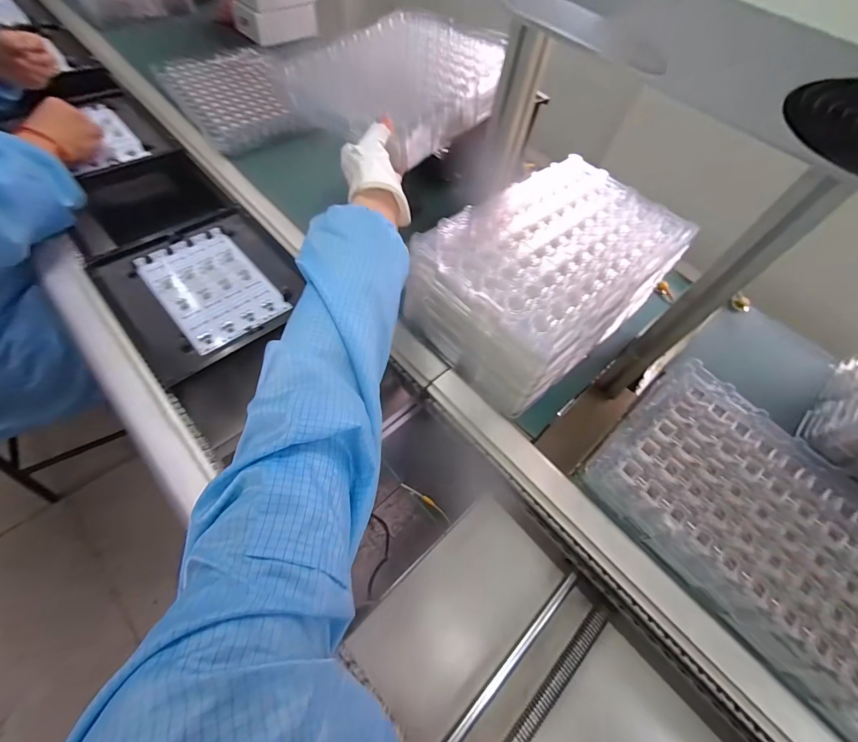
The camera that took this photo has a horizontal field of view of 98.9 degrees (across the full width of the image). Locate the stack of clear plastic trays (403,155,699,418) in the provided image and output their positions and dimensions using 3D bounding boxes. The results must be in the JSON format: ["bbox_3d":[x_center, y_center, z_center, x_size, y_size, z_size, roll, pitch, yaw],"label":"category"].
[{"bbox_3d":[0.162,-0.136,0.501,0.346,0.121,0.221,-37,70,-22],"label":"stack of clear plastic trays"}]

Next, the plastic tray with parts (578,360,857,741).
[{"bbox_3d":[0.363,0.164,0.388,0.216,0.039,0.336,-37,68,-20],"label":"plastic tray with parts"}]

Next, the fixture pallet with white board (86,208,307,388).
[{"bbox_3d":[-0.314,-0.127,0.524,0.229,0.023,0.248,-37,70,-25],"label":"fixture pallet with white board"}]

